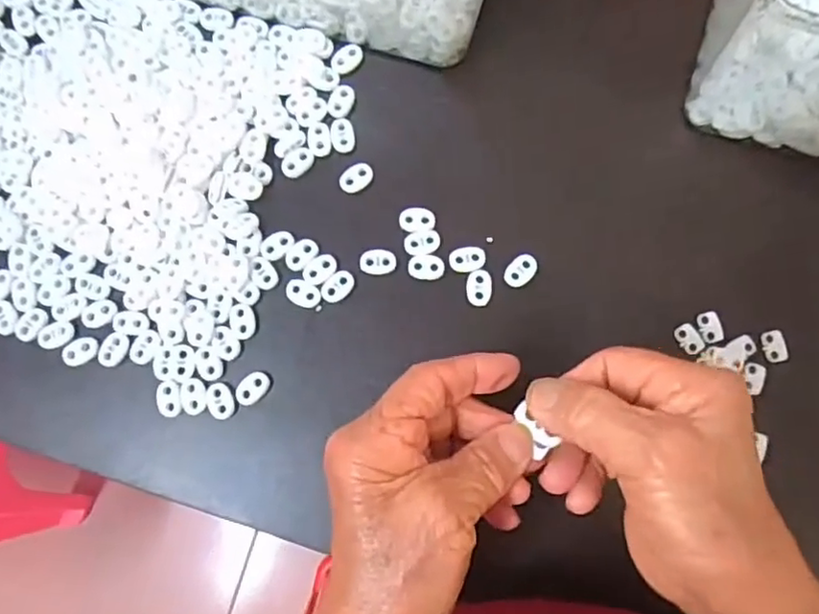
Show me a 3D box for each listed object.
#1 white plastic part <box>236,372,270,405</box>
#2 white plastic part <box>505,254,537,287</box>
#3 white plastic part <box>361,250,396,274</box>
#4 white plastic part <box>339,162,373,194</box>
[{"bbox_3d":[-0.098,0.051,0.384,0.015,0.005,0.023,42,86,8],"label":"white plastic part"},{"bbox_3d":[0.070,-0.023,0.386,0.015,0.004,0.023,41,86,7],"label":"white plastic part"},{"bbox_3d":[-0.020,-0.029,0.390,0.023,0.004,0.016,3,82,3],"label":"white plastic part"},{"bbox_3d":[-0.035,-0.084,0.399,0.024,0.004,0.016,-38,82,-3],"label":"white plastic part"}]

